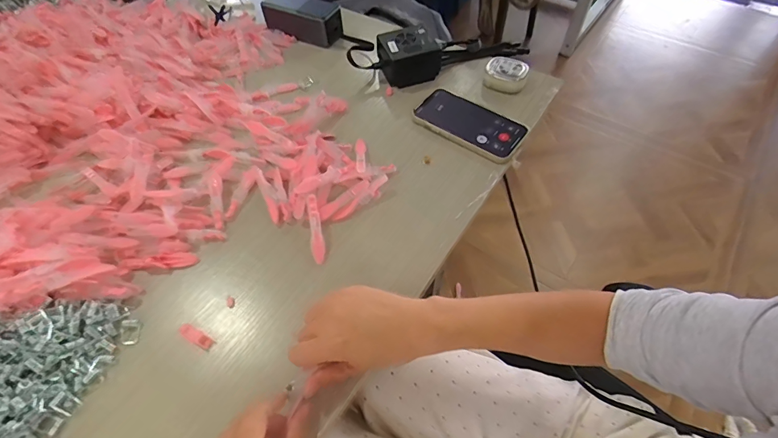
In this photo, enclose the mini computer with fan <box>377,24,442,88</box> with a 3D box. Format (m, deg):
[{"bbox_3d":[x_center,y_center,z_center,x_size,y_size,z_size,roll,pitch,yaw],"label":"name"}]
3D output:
[{"bbox_3d":[0.029,-0.243,0.588,0.083,0.049,0.070,-13,58,-8],"label":"mini computer with fan"}]

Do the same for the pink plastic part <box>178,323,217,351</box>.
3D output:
[{"bbox_3d":[-0.185,0.112,0.381,0.036,0.007,0.012,25,60,18],"label":"pink plastic part"}]

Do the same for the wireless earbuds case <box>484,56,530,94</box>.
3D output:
[{"bbox_3d":[0.169,-0.208,0.575,0.059,0.034,0.040,18,59,12],"label":"wireless earbuds case"}]

